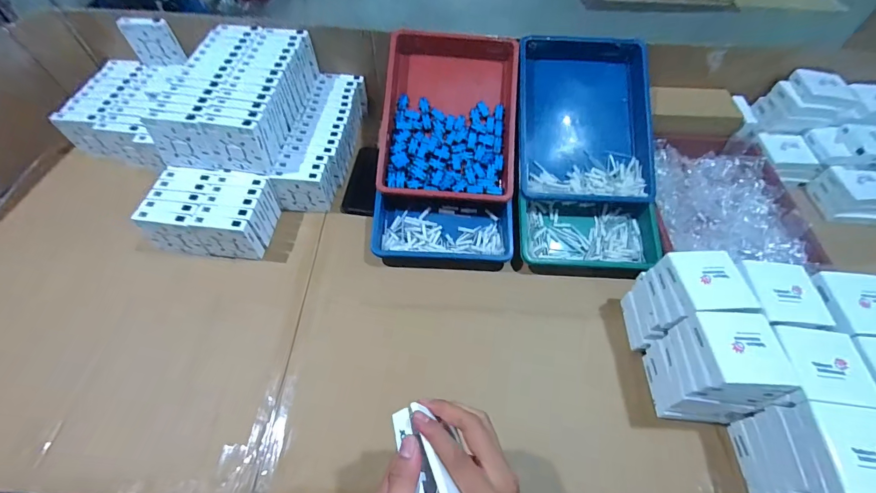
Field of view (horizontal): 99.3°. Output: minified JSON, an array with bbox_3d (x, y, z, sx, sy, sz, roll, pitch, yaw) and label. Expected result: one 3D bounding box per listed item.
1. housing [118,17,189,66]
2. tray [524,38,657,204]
[{"bbox_3d":[-0.557,-0.400,0.731,0.083,0.084,0.025,-21,61,-16],"label":"housing"},{"bbox_3d":[0.267,-0.236,0.683,0.238,0.050,0.317,2,80,3],"label":"tray"}]

